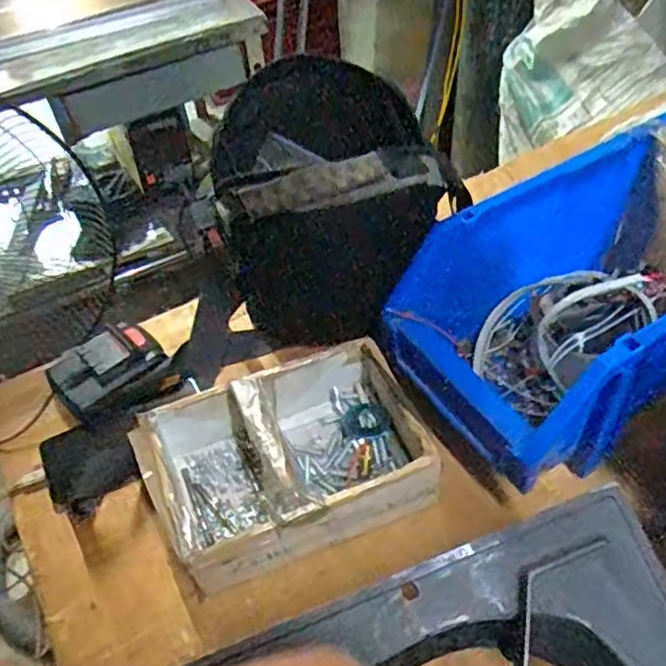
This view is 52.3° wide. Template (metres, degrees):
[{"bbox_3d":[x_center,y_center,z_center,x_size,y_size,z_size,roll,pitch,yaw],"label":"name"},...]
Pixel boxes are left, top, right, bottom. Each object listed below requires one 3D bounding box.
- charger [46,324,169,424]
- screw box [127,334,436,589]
[{"bbox_3d":[-0.232,0.037,0.700,0.111,0.043,0.074,-31,53,-20],"label":"charger"},{"bbox_3d":[-0.044,0.105,0.588,0.220,0.090,0.157,-20,50,-11],"label":"screw box"}]

